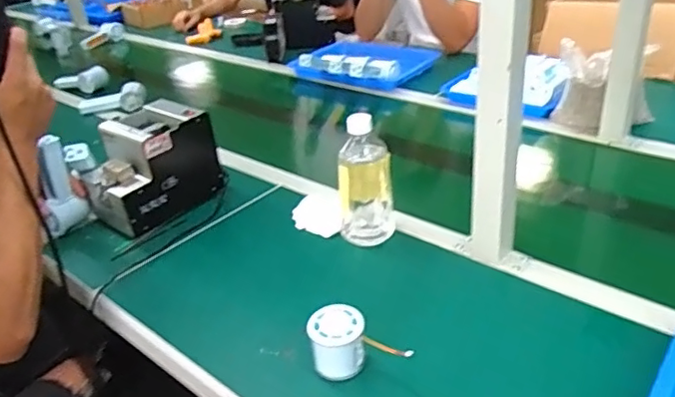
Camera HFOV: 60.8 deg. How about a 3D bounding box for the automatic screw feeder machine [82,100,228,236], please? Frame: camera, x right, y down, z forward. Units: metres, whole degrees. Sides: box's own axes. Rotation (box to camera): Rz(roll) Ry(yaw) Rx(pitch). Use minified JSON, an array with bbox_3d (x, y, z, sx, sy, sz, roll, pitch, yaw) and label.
[{"bbox_3d":[-0.297,-0.053,0.913,0.123,0.153,0.180,19,38,35],"label":"automatic screw feeder machine"}]

